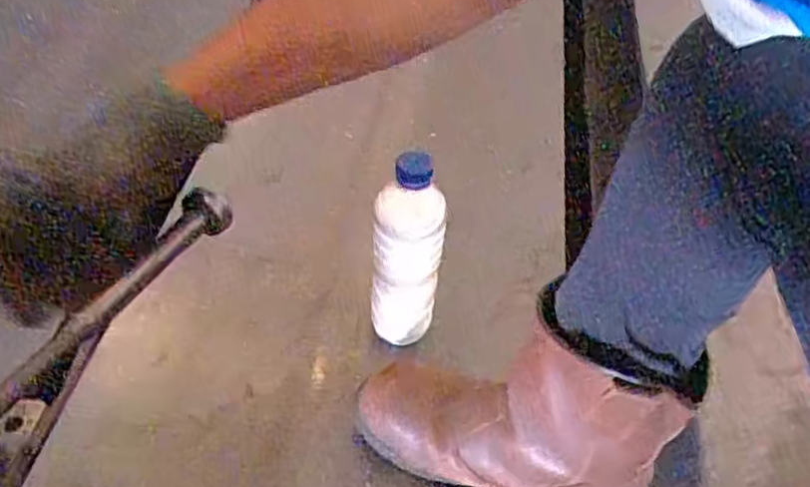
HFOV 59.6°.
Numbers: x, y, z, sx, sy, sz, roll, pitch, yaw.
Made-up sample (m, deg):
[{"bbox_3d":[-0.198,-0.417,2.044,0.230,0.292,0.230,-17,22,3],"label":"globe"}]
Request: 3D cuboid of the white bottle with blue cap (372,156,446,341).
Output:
[{"bbox_3d":[0.002,0.016,0.664,0.062,0.208,0.053,9,50,5],"label":"white bottle with blue cap"}]

